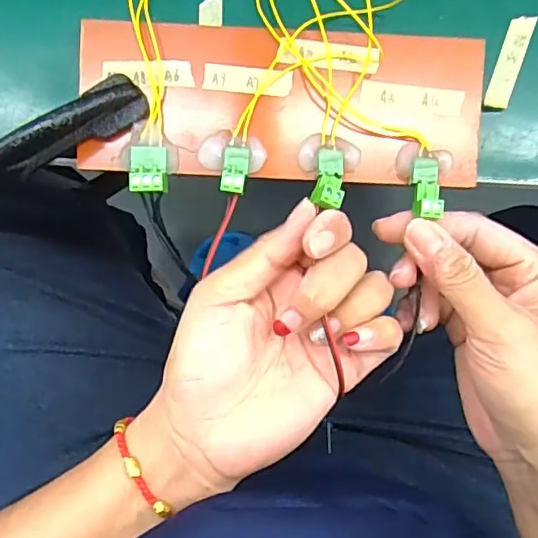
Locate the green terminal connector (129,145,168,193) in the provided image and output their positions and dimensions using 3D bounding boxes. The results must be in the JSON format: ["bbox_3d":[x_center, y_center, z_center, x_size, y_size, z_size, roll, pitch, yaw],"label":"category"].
[{"bbox_3d":[-0.057,-0.047,0.269,0.018,0.010,0.022,-2,92,-1],"label":"green terminal connector"}]

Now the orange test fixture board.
[{"bbox_3d":[0.007,-0.082,0.281,0.193,0.020,0.071,2,92,-1],"label":"orange test fixture board"}]

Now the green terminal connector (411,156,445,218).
[{"bbox_3d":[0.075,-0.040,0.272,0.013,0.006,0.030,0,67,-1],"label":"green terminal connector"}]

